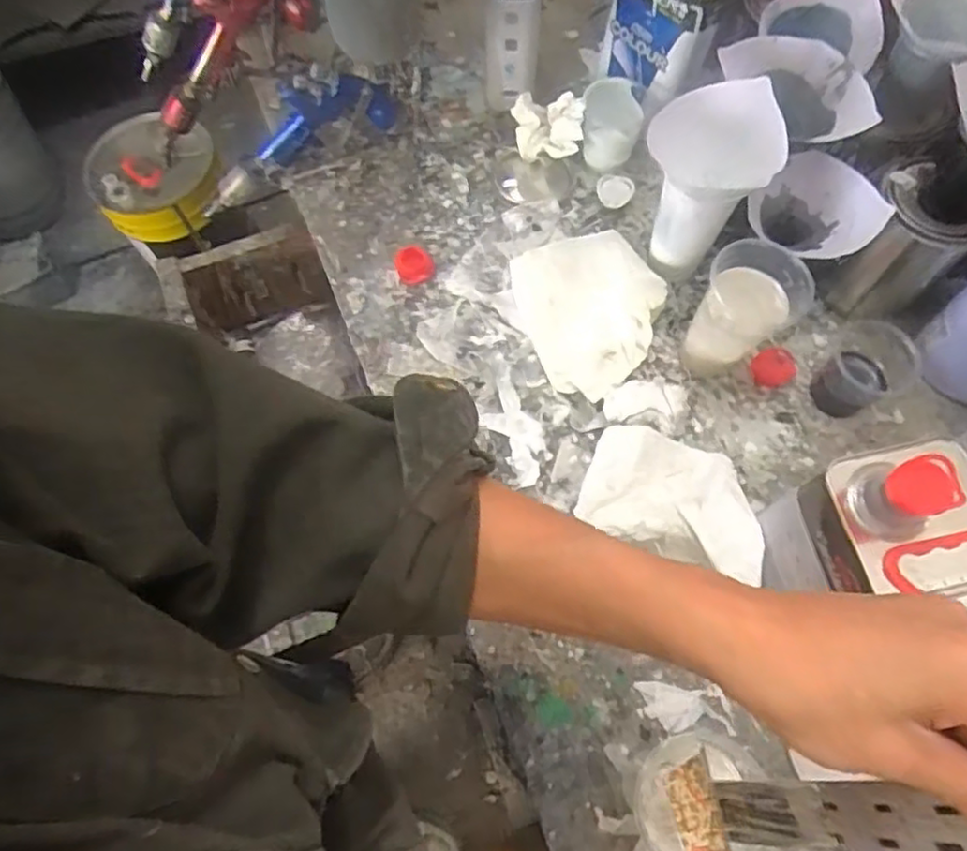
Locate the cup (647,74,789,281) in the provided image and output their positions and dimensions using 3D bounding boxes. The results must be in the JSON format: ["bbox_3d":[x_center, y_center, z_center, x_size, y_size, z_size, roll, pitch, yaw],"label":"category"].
[{"bbox_3d":[0.210,-0.237,0.664,0.095,0.180,0.100,0,68,0],"label":"cup"}]

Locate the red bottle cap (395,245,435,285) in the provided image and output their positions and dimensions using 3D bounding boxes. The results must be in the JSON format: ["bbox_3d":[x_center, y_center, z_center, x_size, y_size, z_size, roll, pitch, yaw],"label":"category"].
[{"bbox_3d":[-0.075,-0.176,0.744,0.040,0.012,0.046,-7,68,-3],"label":"red bottle cap"}]

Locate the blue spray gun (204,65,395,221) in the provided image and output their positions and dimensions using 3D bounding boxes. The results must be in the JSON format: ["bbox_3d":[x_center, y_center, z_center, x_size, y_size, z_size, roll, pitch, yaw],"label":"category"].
[{"bbox_3d":[-0.239,-0.323,0.803,0.292,0.115,0.050,-23,65,26],"label":"blue spray gun"}]

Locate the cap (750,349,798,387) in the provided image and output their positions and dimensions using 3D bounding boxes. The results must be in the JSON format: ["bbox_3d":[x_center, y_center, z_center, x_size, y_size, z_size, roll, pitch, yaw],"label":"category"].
[{"bbox_3d":[0.295,-0.058,0.686,0.043,0.018,0.035,-15,68,-6],"label":"cap"}]

